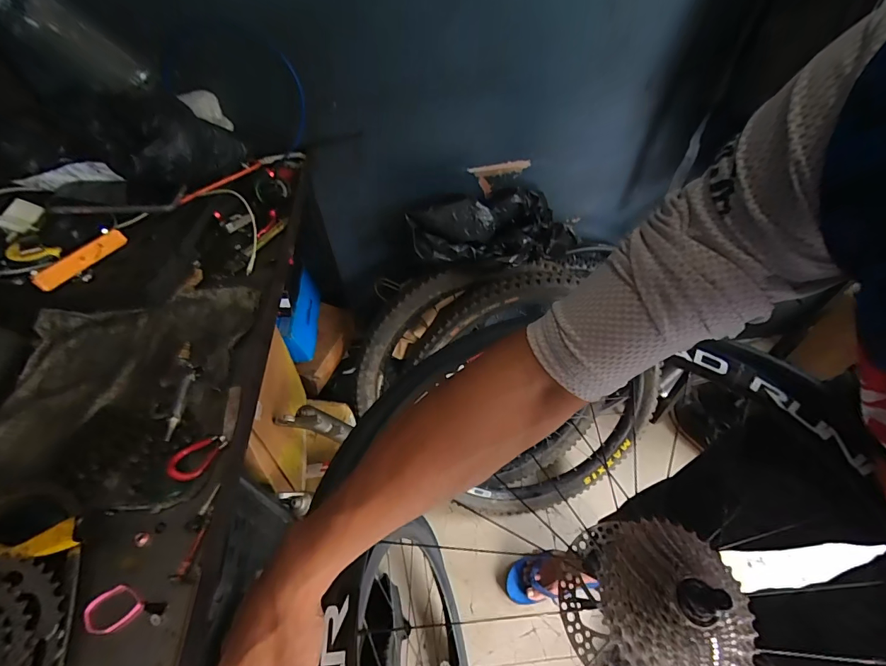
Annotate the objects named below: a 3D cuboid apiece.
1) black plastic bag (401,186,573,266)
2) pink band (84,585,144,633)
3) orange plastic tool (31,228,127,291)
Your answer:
[{"bbox_3d":[0.131,-0.225,0.874,0.406,0.129,0.136,-7,47,-22],"label":"black plastic bag"},{"bbox_3d":[-0.265,0.222,0.322,0.039,0.004,0.034,26,56,24],"label":"pink band"},{"bbox_3d":[-0.467,-0.097,0.522,0.017,0.019,0.111,20,54,20],"label":"orange plastic tool"}]

